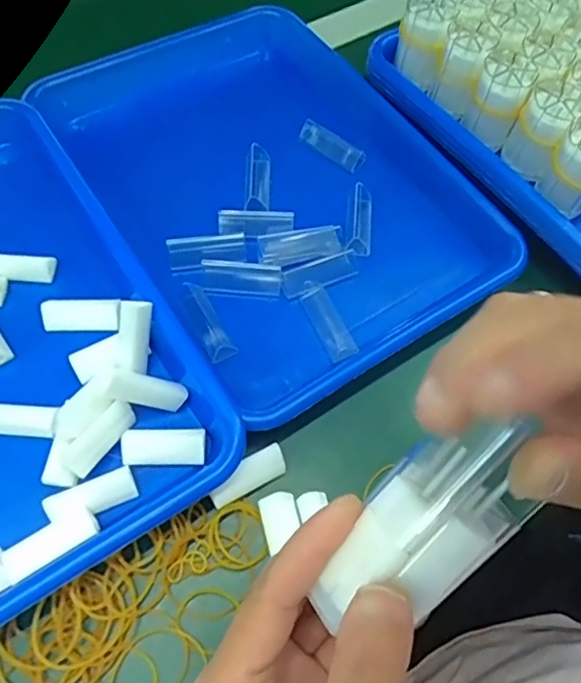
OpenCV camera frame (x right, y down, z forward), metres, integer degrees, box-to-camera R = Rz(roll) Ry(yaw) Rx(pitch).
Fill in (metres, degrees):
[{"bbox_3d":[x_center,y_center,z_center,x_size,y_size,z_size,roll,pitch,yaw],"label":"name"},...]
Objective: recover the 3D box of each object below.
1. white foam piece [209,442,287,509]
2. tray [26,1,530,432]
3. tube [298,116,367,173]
[{"bbox_3d":[-0.025,0.076,0.319,0.046,0.008,0.019,-27,96,-16],"label":"white foam piece"},{"bbox_3d":[-0.018,-0.117,0.429,0.244,0.054,0.336,-30,68,-18],"label":"tray"},{"bbox_3d":[0.033,-0.156,0.443,0.054,0.014,0.017,36,65,14],"label":"tube"}]

